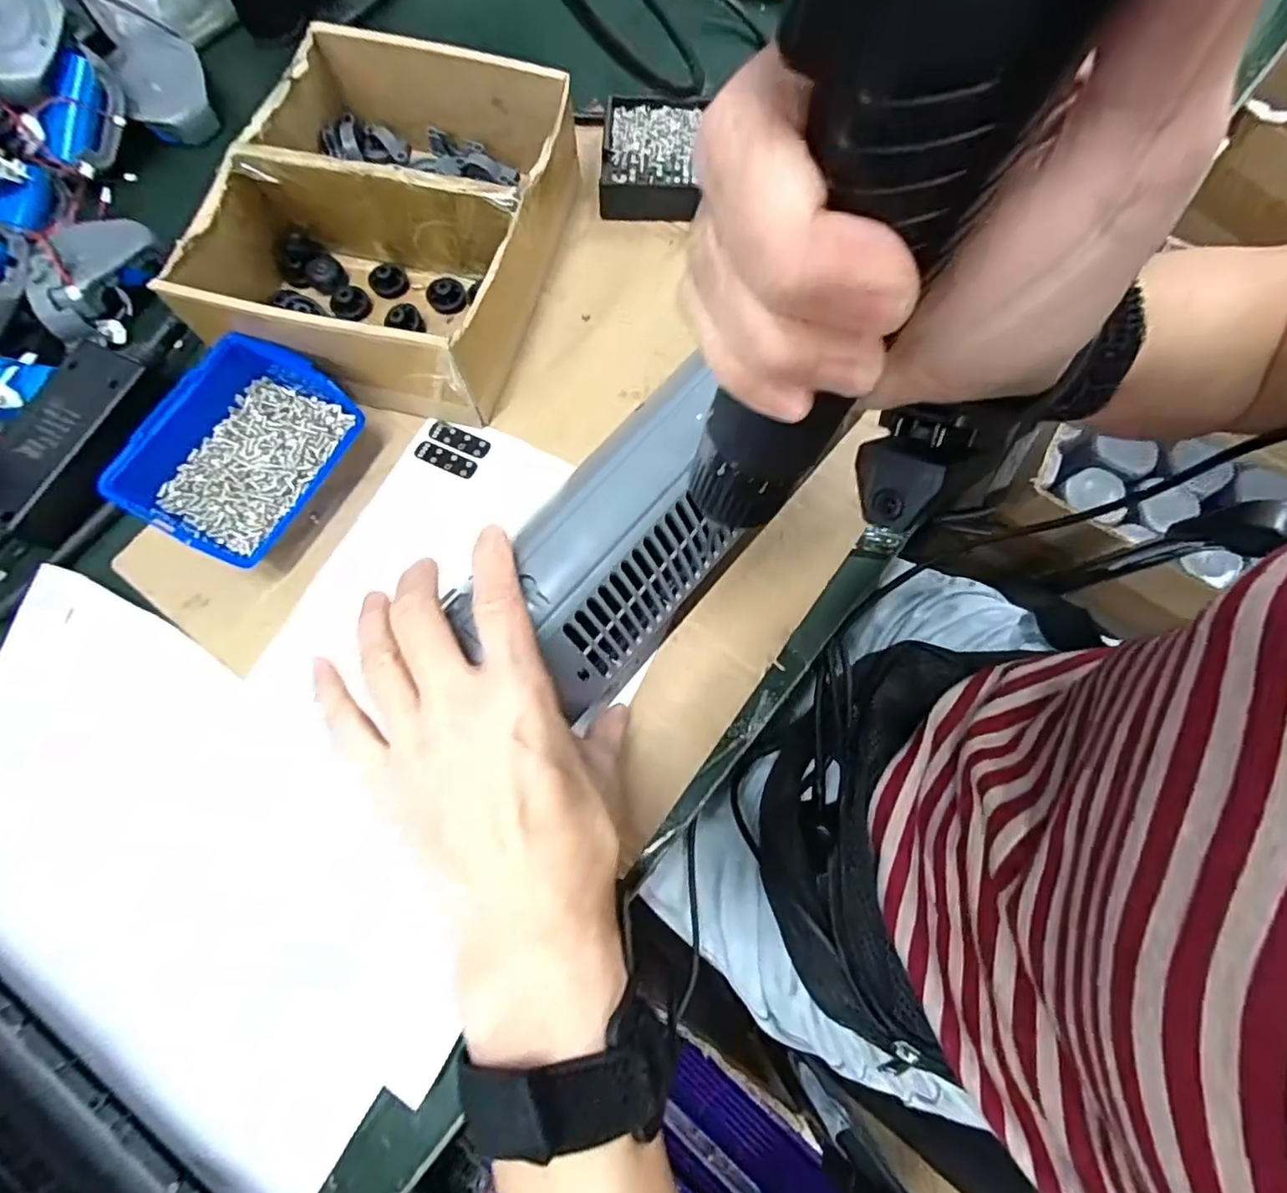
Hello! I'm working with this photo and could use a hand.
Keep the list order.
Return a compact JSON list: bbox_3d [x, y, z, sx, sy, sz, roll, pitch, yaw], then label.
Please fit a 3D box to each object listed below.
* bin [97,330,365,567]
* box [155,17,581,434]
[{"bbox_3d":[-0.216,-0.077,0.340,0.082,0.045,0.112,30,76,9],"label":"bin"},{"bbox_3d":[-0.147,-0.220,0.369,0.171,0.070,0.202,13,74,4],"label":"box"}]

